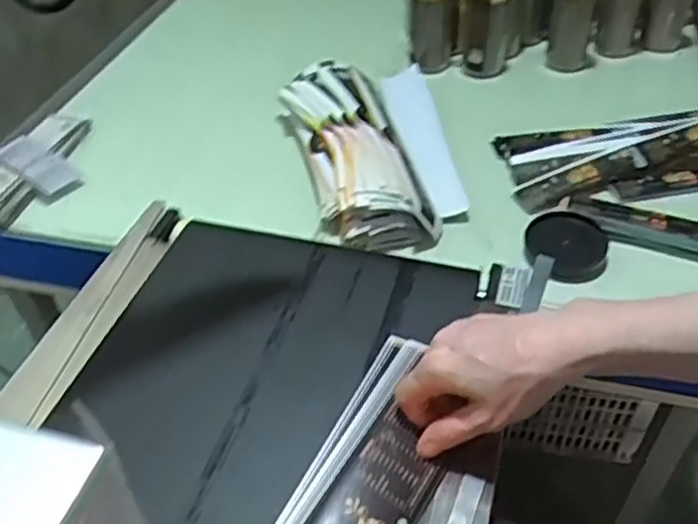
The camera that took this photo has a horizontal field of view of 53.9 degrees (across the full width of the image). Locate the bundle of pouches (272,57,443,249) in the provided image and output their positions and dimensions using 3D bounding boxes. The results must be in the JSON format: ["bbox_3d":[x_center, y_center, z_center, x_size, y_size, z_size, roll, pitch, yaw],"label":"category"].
[{"bbox_3d":[-0.001,-0.147,0.905,0.123,0.083,0.353,-13,43,-11],"label":"bundle of pouches"}]

